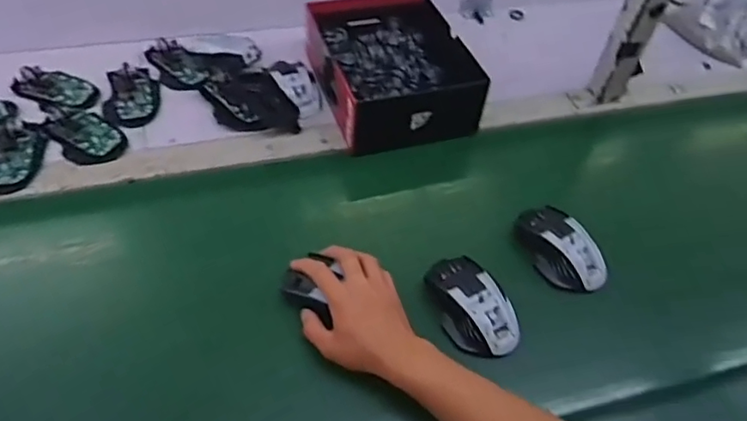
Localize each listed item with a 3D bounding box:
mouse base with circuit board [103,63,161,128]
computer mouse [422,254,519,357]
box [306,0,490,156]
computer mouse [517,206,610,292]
[{"bbox_3d":[-0.332,-0.160,0.788,0.073,0.015,0.113,-11,52,-13],"label":"mouse base with circuit board"},{"bbox_3d":[0.102,0.097,0.604,0.067,0.035,0.117,-21,56,-21],"label":"computer mouse"},{"bbox_3d":[0.019,-0.205,0.817,0.186,0.079,0.254,-14,53,-16],"label":"box"},{"bbox_3d":[0.213,0.042,0.661,0.062,0.033,0.116,-21,55,-20],"label":"computer mouse"}]

